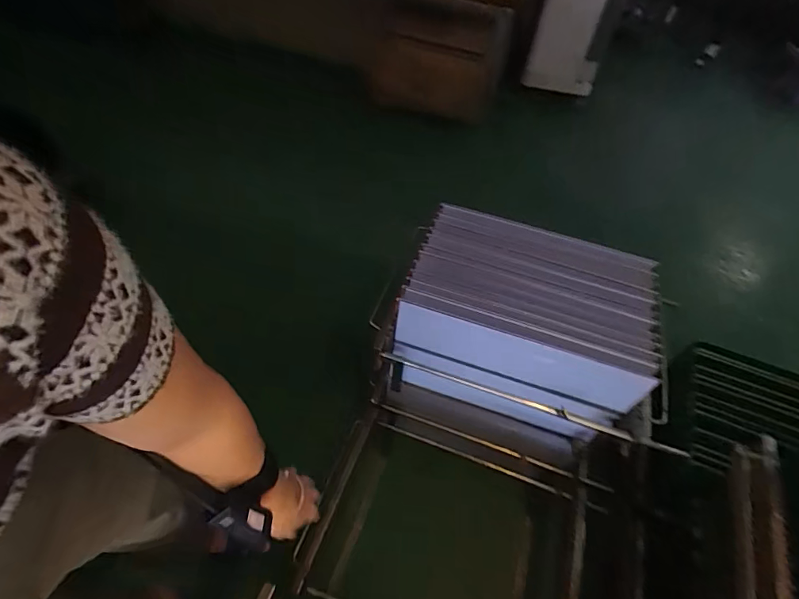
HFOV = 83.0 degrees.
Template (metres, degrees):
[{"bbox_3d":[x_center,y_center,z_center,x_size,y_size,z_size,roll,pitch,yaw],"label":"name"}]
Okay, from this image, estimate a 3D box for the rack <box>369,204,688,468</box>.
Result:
[{"bbox_3d":[0.274,0.100,1.052,0.539,0.421,0.344,17,52,9],"label":"rack"}]

